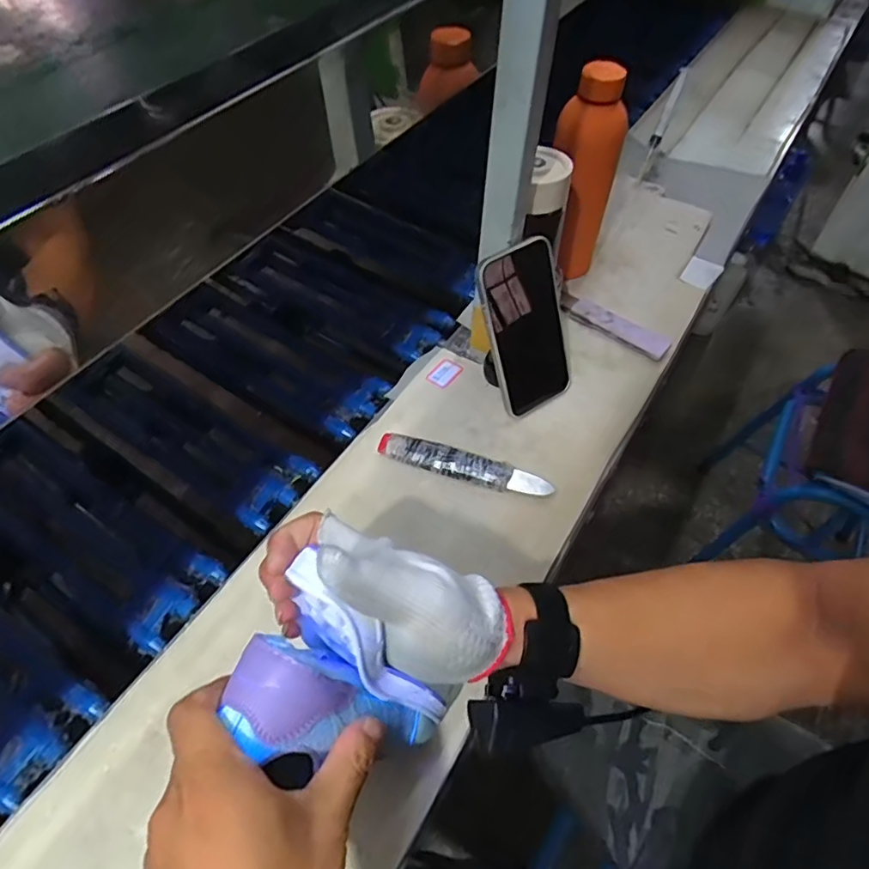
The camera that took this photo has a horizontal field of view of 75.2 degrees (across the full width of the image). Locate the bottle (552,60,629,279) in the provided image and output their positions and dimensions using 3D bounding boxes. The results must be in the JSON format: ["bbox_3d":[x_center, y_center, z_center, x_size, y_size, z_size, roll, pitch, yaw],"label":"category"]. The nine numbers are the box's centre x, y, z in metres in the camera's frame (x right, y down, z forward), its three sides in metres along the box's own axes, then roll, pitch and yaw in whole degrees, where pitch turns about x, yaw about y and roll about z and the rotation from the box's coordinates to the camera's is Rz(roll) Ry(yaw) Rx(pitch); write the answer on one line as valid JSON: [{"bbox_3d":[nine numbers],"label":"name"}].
[{"bbox_3d":[0.159,-0.278,0.622,0.064,0.222,0.070,1,55,-1],"label":"bottle"}]

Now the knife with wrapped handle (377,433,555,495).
[{"bbox_3d":[0.027,0.027,0.531,0.163,0.020,0.030,18,57,10],"label":"knife with wrapped handle"}]

